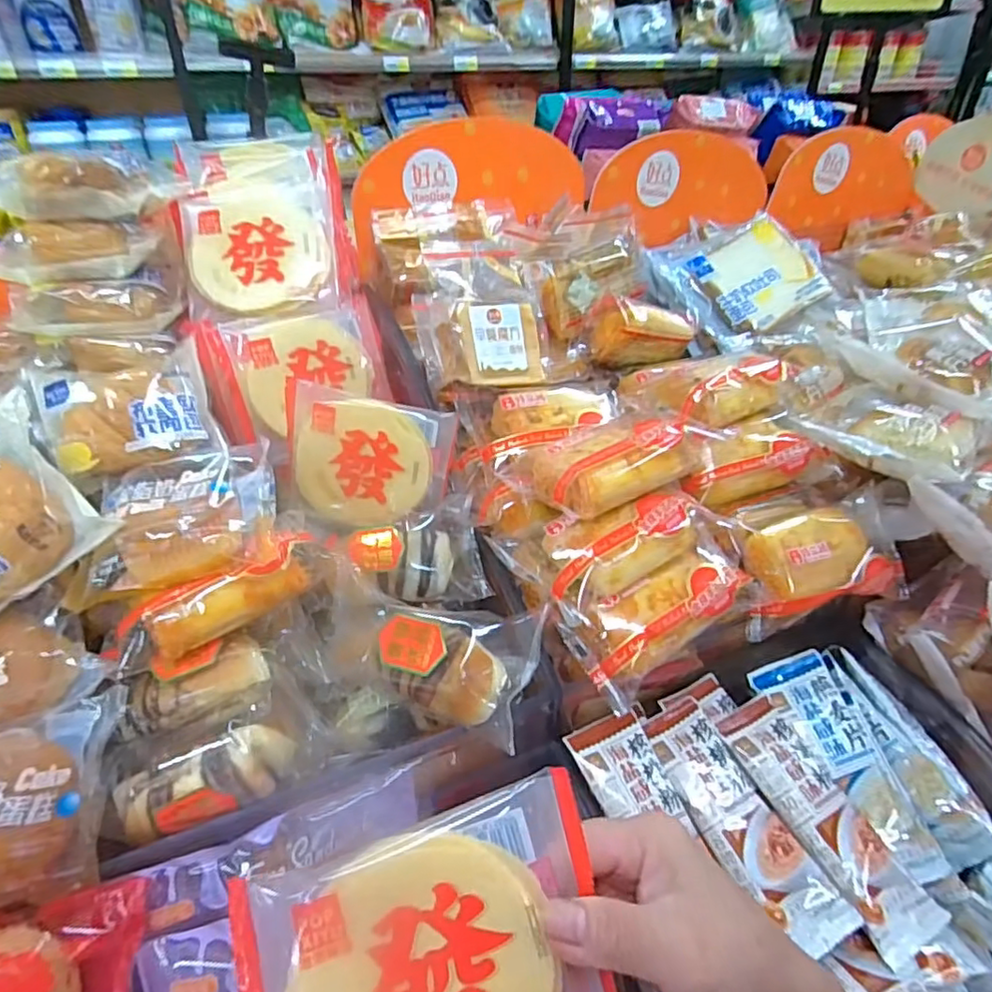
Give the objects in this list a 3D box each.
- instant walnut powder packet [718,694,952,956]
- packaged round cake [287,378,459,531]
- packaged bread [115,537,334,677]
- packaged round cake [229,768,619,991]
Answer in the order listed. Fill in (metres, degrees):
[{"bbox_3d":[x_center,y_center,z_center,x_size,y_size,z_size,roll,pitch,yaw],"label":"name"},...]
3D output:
[{"bbox_3d":[0.226,0.219,0.425,0.053,0.016,0.161,-17,52,-22],"label":"instant walnut powder packet"},{"bbox_3d":[-0.109,-0.026,0.506,0.135,0.112,0.015,12,18,-1],"label":"packaged round cake"},{"bbox_3d":[-0.175,0.067,0.411,0.037,0.041,0.145,28,44,32],"label":"packaged bread"},{"bbox_3d":[-0.024,0.192,0.246,0.140,0.014,0.112,-12,76,-12],"label":"packaged round cake"}]

